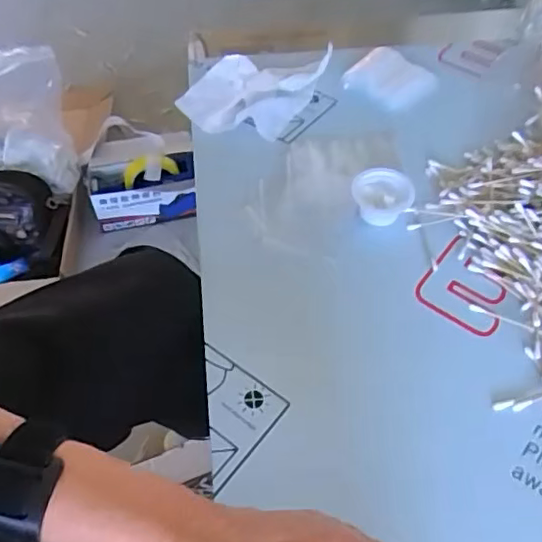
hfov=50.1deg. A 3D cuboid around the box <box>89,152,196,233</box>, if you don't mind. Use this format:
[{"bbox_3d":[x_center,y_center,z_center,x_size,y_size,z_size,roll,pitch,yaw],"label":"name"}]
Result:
[{"bbox_3d":[-0.246,-0.157,1.104,0.185,0.112,0.102,-8,55,-3],"label":"box"}]

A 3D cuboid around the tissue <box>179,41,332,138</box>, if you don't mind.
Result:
[{"bbox_3d":[-0.007,-0.182,0.596,0.171,0.040,0.086,-16,55,-13],"label":"tissue"}]

